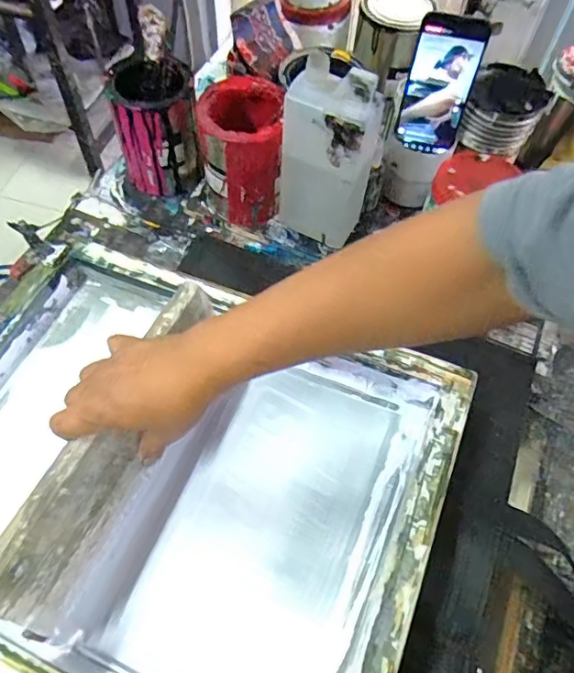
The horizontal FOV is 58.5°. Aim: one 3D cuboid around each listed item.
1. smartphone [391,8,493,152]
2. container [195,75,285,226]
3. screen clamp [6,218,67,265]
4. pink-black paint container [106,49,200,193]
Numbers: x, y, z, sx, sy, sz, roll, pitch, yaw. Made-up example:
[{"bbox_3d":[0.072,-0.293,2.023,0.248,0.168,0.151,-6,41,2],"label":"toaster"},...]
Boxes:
[{"bbox_3d":[0.181,-0.296,0.612,0.076,0.151,0.009,11,48,3],"label":"smartphone"},{"bbox_3d":[-0.057,-0.225,0.656,0.095,0.156,0.109,1,60,-2],"label":"container"},{"bbox_3d":[-0.294,-0.113,0.602,0.062,0.019,0.030,45,62,-20],"label":"screen clamp"},{"bbox_3d":[-0.170,-0.273,0.682,0.102,0.148,0.096,-12,62,-9],"label":"pink-black paint container"}]

